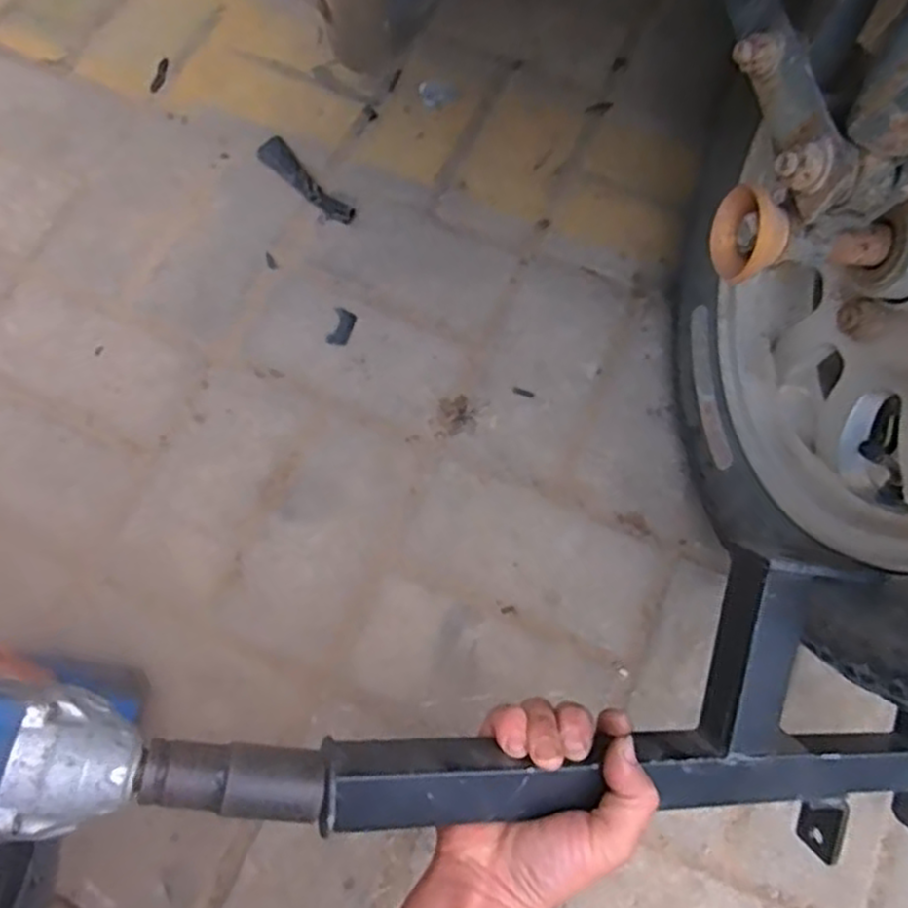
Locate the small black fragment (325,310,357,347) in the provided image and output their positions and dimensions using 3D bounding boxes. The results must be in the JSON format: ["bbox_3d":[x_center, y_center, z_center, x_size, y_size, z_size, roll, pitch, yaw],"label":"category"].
[{"bbox_3d":[-0.097,-0.109,0.625,0.019,0.004,0.033,16,72,5],"label":"small black fragment"}]

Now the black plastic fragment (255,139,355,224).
[{"bbox_3d":[-0.135,-0.249,0.662,0.112,0.015,0.022,42,76,13],"label":"black plastic fragment"}]

